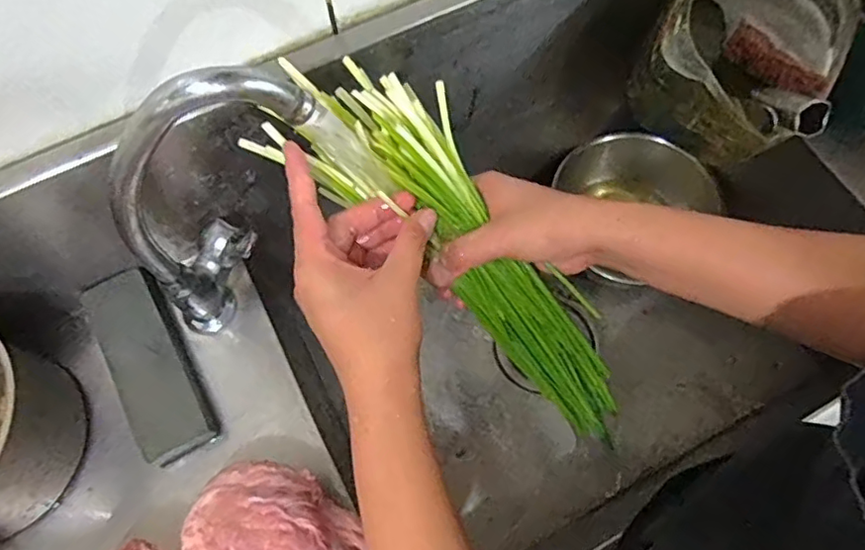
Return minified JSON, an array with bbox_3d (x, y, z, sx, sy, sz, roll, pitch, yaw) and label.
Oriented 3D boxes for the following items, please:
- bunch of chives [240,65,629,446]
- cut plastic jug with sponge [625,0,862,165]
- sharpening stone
[{"bbox_3d":[0.030,-0.007,0.411,0.082,0.062,0.328,-48,109,-15],"label":"bunch of chives"},{"bbox_3d":[0.249,-0.174,0.481,0.128,0.141,0.145,31,72,12],"label":"cut plastic jug with sponge"},{"bbox_3d":[-0.218,0.070,0.455,0.055,0.028,0.150,-27,71,-9],"label":"sharpening stone"}]

